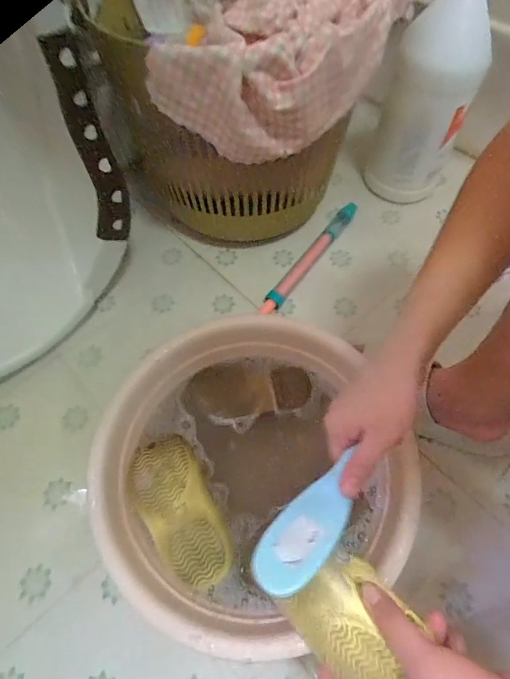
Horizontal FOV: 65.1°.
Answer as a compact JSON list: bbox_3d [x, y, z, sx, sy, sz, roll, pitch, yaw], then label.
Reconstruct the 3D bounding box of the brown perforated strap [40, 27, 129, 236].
[{"bbox_3d":[-0.213,-0.240,0.515,0.038,0.251,0.062,4,59,4],"label":"brown perforated strap"}]

